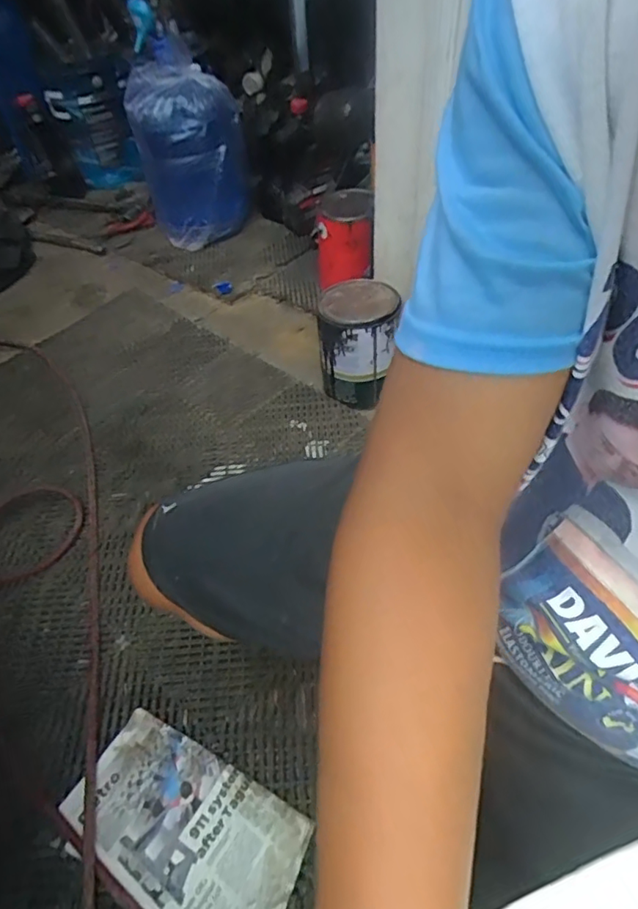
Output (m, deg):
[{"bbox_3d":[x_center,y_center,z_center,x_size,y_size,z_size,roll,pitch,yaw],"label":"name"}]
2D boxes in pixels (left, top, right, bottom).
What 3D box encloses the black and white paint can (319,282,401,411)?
[{"bbox_3d":[0.082,-0.224,1.117,0.154,0.210,0.153,6,49,9],"label":"black and white paint can"}]

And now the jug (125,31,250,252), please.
[{"bbox_3d":[-0.382,-0.904,1.613,0.289,0.443,0.341,-17,49,-9],"label":"jug"}]

